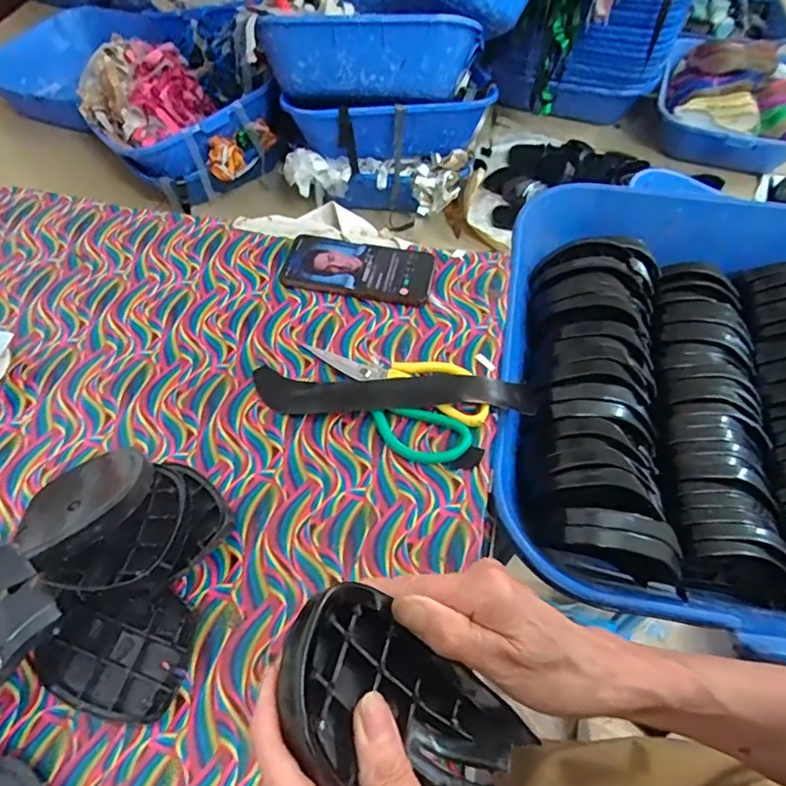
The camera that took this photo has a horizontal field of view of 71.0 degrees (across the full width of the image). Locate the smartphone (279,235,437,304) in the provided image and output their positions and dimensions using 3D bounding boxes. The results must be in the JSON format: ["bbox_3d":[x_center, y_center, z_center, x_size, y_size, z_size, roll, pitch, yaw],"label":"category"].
[{"bbox_3d":[-0.038,-0.138,0.603,0.159,0.009,0.077,8,57,7],"label":"smartphone"}]

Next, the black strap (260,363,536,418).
[{"bbox_3d":[0.009,0.003,0.534,0.280,0.050,0.064,0,57,2],"label":"black strap"}]

